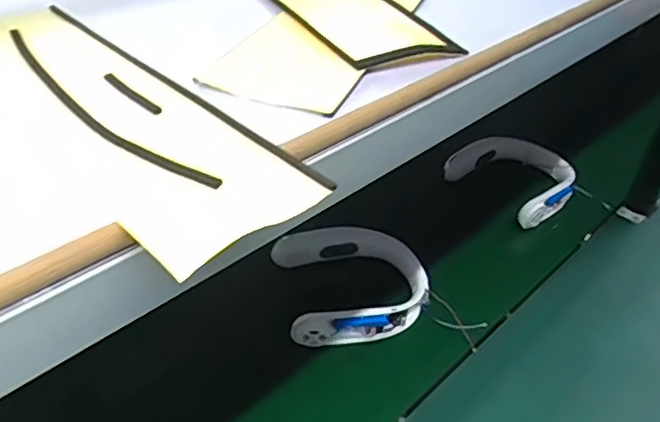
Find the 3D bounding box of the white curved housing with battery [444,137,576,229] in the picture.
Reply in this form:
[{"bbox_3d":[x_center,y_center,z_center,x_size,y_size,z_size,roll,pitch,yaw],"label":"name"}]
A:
[{"bbox_3d":[0.323,-0.073,1.105,0.198,0.071,0.228,-24,47,-30],"label":"white curved housing with battery"}]

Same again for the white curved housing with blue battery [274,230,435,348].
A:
[{"bbox_3d":[0.035,0.099,0.855,0.205,0.049,0.179,-4,40,-10],"label":"white curved housing with blue battery"}]

